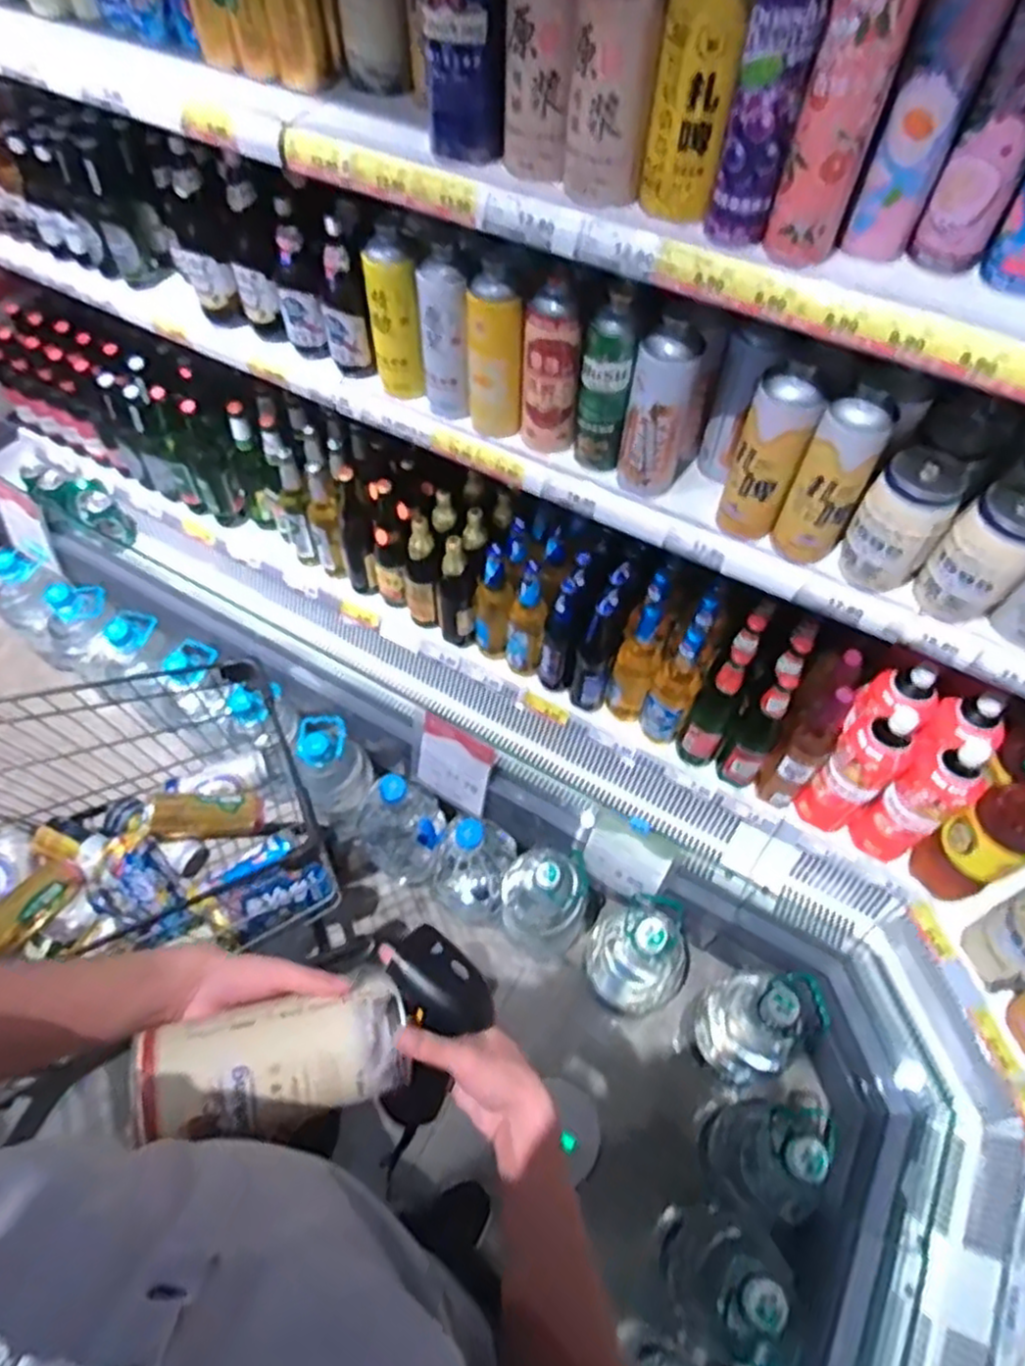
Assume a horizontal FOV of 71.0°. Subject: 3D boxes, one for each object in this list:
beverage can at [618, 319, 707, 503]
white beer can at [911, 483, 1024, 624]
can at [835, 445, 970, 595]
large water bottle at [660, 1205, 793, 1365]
[{"bbox_3d":[0.197,-0.368,0.964,0.085,0.227,0.091,16,58,8],"label":"beverage can"},{"bbox_3d":[0.572,-0.153,0.872,0.096,0.154,0.096,-32,64,-20],"label":"white beer can"},{"bbox_3d":[0.471,-0.188,0.886,0.096,0.172,0.089,1,57,-1],"label":"can"},{"bbox_3d":[0.313,0.880,1.053,0.150,0.379,0.155,38,64,20],"label":"large water bottle"}]

